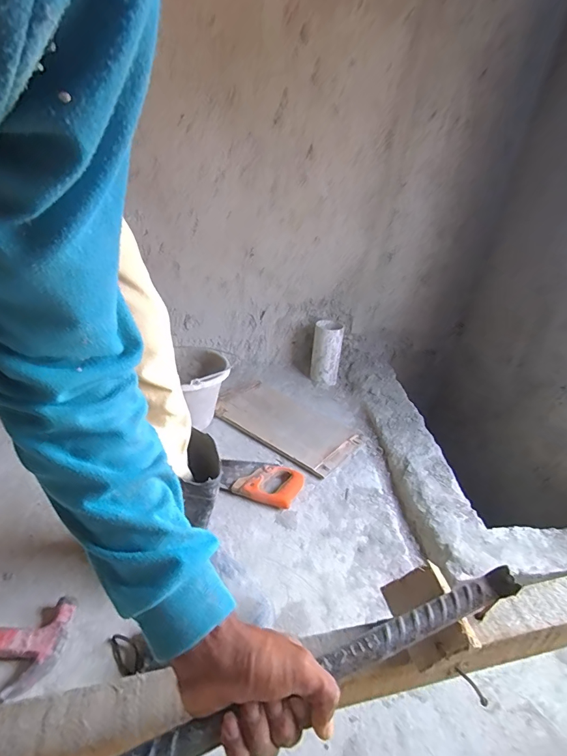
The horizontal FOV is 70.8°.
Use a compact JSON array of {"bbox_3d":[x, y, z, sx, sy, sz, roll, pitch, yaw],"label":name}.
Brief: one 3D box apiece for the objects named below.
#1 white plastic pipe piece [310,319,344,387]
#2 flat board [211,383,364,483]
[{"bbox_3d":[0.138,-0.076,1.291,0.097,0.201,0.100,9,30,3],"label":"white plastic pipe piece"},{"bbox_3d":[0.006,0.120,1.083,0.384,0.023,0.219,25,34,28],"label":"flat board"}]

